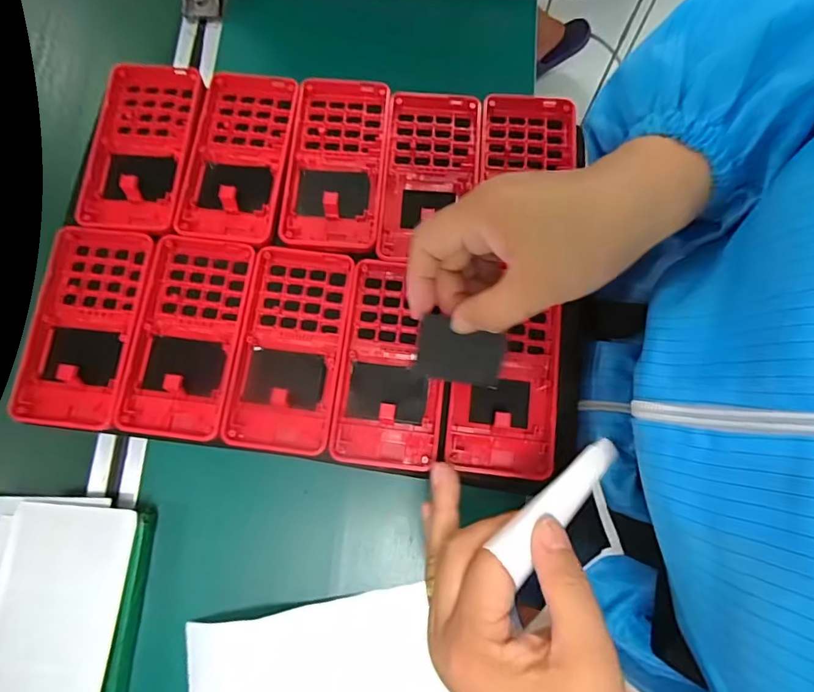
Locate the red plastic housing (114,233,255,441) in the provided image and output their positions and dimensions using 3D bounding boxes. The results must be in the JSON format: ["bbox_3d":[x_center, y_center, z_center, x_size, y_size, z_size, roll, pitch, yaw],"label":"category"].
[{"bbox_3d":[-0.135,-0.008,0.296,0.062,0.011,0.122,7,78,2],"label":"red plastic housing"}]

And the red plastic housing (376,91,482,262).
[{"bbox_3d":[0.015,-0.111,0.318,0.061,0.011,0.121,5,78,2],"label":"red plastic housing"}]

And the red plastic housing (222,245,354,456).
[{"bbox_3d":[-0.071,0.001,0.296,0.062,0.012,0.121,6,78,2],"label":"red plastic housing"}]

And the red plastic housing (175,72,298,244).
[{"bbox_3d":[-0.113,-0.127,0.324,0.063,0.016,0.123,6,78,2],"label":"red plastic housing"}]

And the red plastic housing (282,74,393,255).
[{"bbox_3d":[-0.047,-0.121,0.321,0.062,0.019,0.123,4,78,2],"label":"red plastic housing"}]

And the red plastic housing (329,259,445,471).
[{"bbox_3d":[-0.008,0.010,0.291,0.063,0.010,0.121,6,78,2],"label":"red plastic housing"}]

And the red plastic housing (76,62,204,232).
[{"bbox_3d":[-0.180,-0.136,0.330,0.070,0.016,0.127,6,78,2],"label":"red plastic housing"}]

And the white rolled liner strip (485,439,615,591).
[{"bbox_3d":[0.072,0.073,0.227,0.082,0.006,0.018,-35,79,-25],"label":"white rolled liner strip"}]

